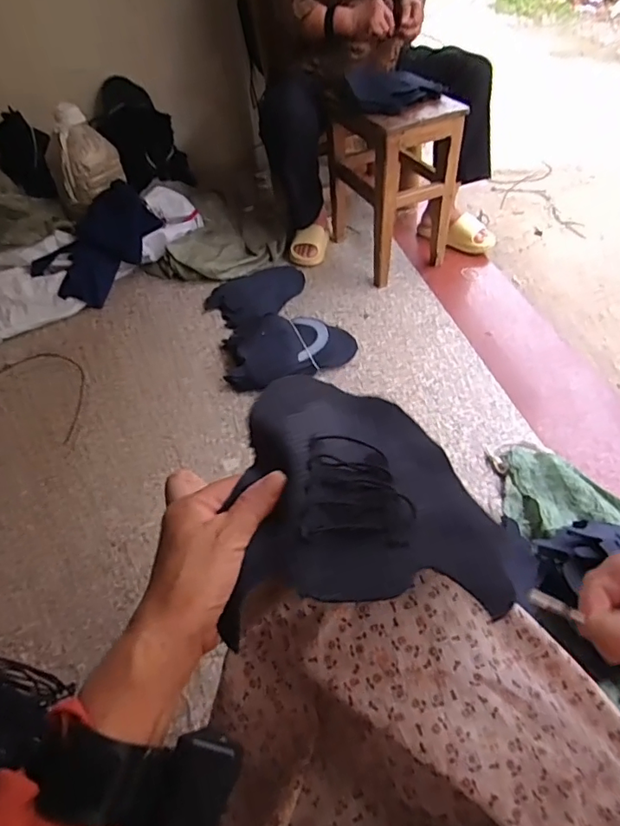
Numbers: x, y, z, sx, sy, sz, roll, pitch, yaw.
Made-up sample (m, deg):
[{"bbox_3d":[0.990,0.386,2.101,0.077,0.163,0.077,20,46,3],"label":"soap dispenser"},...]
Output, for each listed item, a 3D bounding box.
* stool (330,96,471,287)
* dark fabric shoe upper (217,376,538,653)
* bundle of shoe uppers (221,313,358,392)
[{"bbox_3d":[0.205,-0.618,1.430,0.229,0.410,0.313,-26,51,-17],"label":"stool"},{"bbox_3d":[0.037,0.047,0.369,0.172,0.048,0.218,2,47,-1],"label":"dark fabric shoe upper"},{"bbox_3d":[-0.054,-0.172,1.260,0.313,0.059,0.233,-15,48,-8],"label":"bundle of shoe uppers"}]

